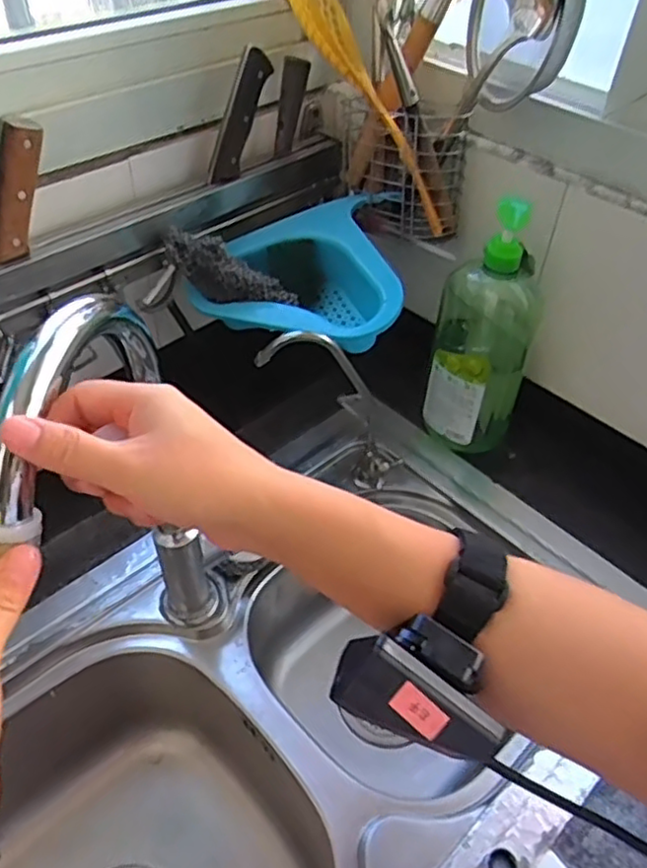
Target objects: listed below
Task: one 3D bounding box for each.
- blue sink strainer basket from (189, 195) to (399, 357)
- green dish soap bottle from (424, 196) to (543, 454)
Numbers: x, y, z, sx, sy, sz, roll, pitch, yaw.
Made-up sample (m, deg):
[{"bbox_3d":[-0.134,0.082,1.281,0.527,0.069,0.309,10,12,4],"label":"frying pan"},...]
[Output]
[{"bbox_3d":[0.003,-0.171,0.716,0.204,0.075,0.206,25,49,20],"label":"blue sink strainer basket"},{"bbox_3d":[0.169,-0.097,0.715,0.102,0.286,0.071,18,47,14],"label":"green dish soap bottle"}]

